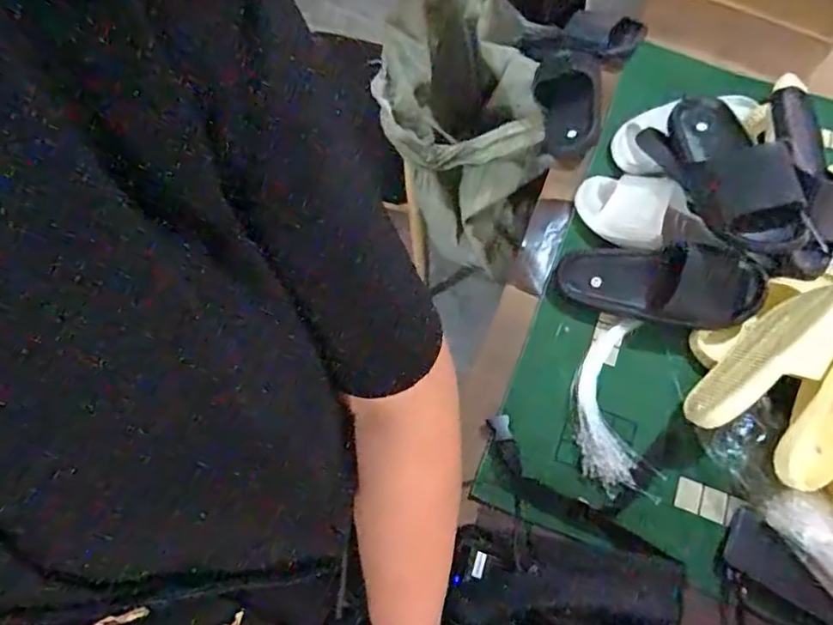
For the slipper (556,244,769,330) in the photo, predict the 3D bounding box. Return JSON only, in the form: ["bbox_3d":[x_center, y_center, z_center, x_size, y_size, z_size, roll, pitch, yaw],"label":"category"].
[{"bbox_3d":[0.331,-0.039,0.802,0.268,0.055,0.096,6,62,20],"label":"slipper"}]

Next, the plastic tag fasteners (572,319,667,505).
[{"bbox_3d":[0.254,0.121,0.760,0.093,0.031,0.232,2,63,1],"label":"plastic tag fasteners"}]

